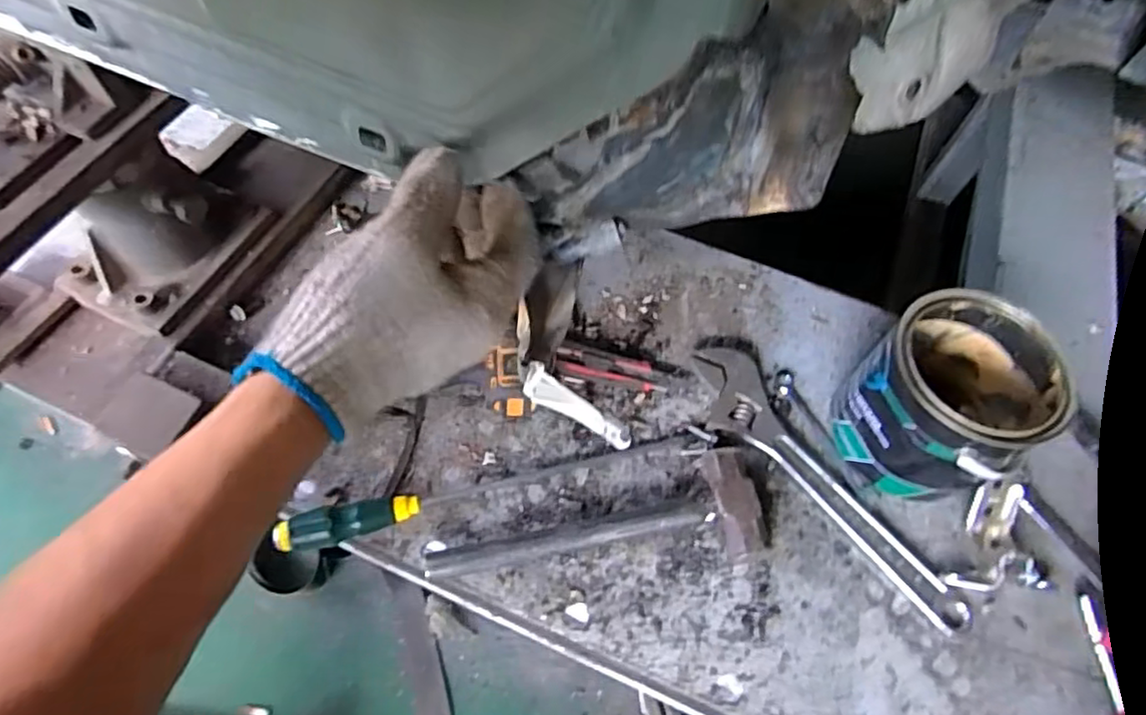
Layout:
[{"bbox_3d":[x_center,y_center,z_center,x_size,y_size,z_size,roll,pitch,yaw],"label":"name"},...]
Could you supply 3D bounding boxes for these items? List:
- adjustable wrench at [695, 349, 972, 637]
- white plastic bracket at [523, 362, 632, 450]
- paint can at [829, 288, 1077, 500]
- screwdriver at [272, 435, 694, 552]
[{"bbox_3d":[0.240,0.130,0.655,0.077,0.026,0.346,-30,65,-19],"label":"adjustable wrench"},{"bbox_3d":[0.000,0.033,0.409,0.086,0.027,0.013,37,54,-31],"label":"white plastic bracket"},{"bbox_3d":[0.360,0.043,0.638,0.154,0.152,0.148,2,59,-3],"label":"paint can"},{"bbox_3d":[-0.076,0.119,0.636,0.404,0.039,0.032,-15,61,-12],"label":"screwdriver"}]

